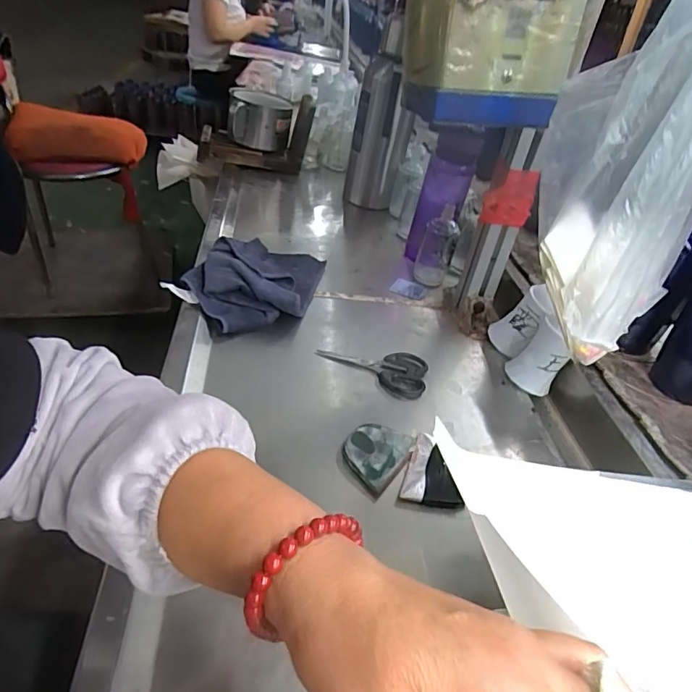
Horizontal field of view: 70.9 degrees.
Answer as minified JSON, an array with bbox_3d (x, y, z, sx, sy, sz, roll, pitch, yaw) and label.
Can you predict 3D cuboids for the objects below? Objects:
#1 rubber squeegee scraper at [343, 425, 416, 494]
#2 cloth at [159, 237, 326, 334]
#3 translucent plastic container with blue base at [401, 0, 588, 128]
[{"bbox_3d":[0.028,0.101,0.472,0.053,0.013,0.078,26,39,25],"label":"rubber squeegee scraper"},{"bbox_3d":[-0.115,-0.095,0.665,0.159,0.060,0.235,21,39,15],"label":"cloth"},{"bbox_3d":[0.141,-0.313,0.505,0.148,0.132,0.122,-1,39,-12],"label":"translucent plastic container with blue base"}]

